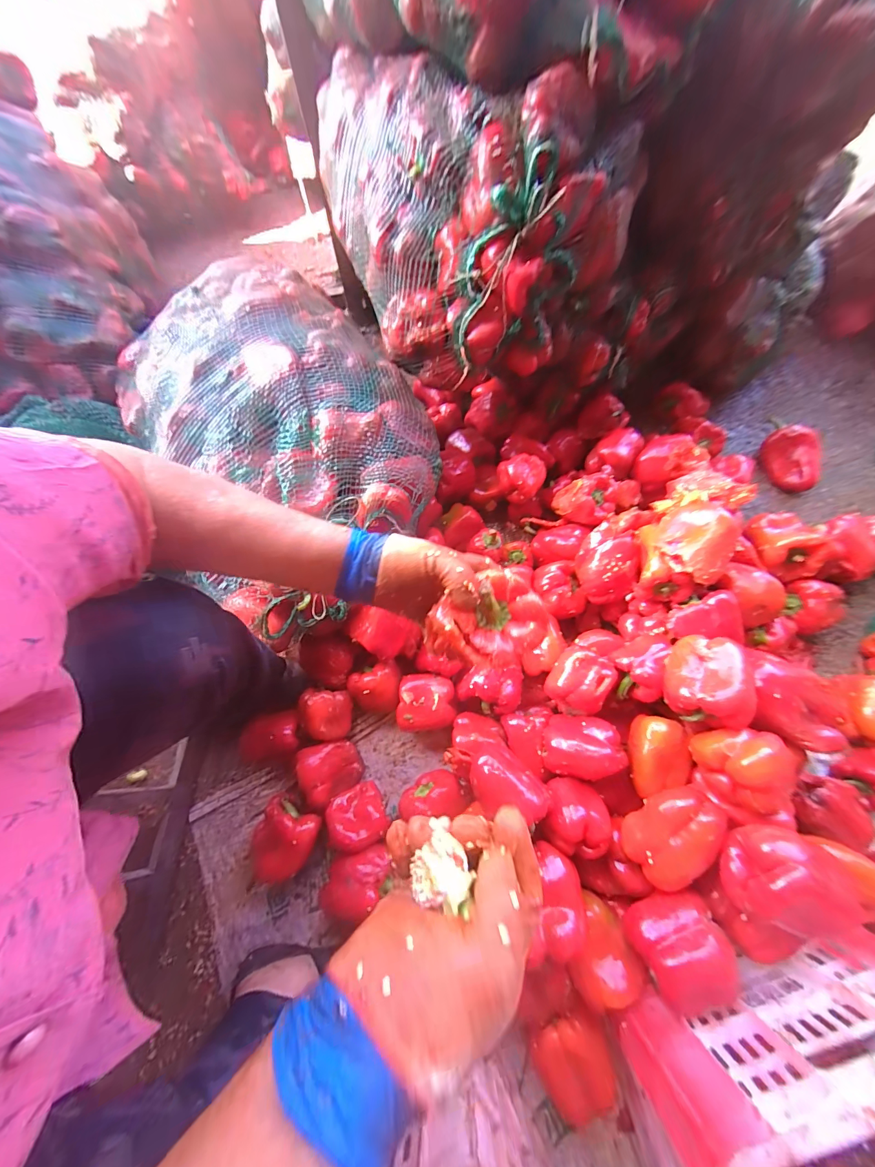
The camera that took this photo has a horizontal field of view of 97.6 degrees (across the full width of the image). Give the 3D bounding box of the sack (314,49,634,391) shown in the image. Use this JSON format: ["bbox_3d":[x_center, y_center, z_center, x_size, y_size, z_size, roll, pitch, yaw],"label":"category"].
[{"bbox_3d":[0.044,-0.576,0.593,0.364,0.243,0.447,-23,70,-6],"label":"sack"}]

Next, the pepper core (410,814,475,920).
[{"bbox_3d":[0.003,0.168,0.230,0.035,0.023,0.040,10,70,6],"label":"pepper core"}]

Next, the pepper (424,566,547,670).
[{"bbox_3d":[0.045,0.041,0.361,0.110,0.060,0.078,-21,70,-5],"label":"pepper"}]

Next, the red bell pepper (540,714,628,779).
[{"bbox_3d":[0.213,0.244,0.555,0.103,0.072,0.080,-5,38,31],"label":"red bell pepper"}]

